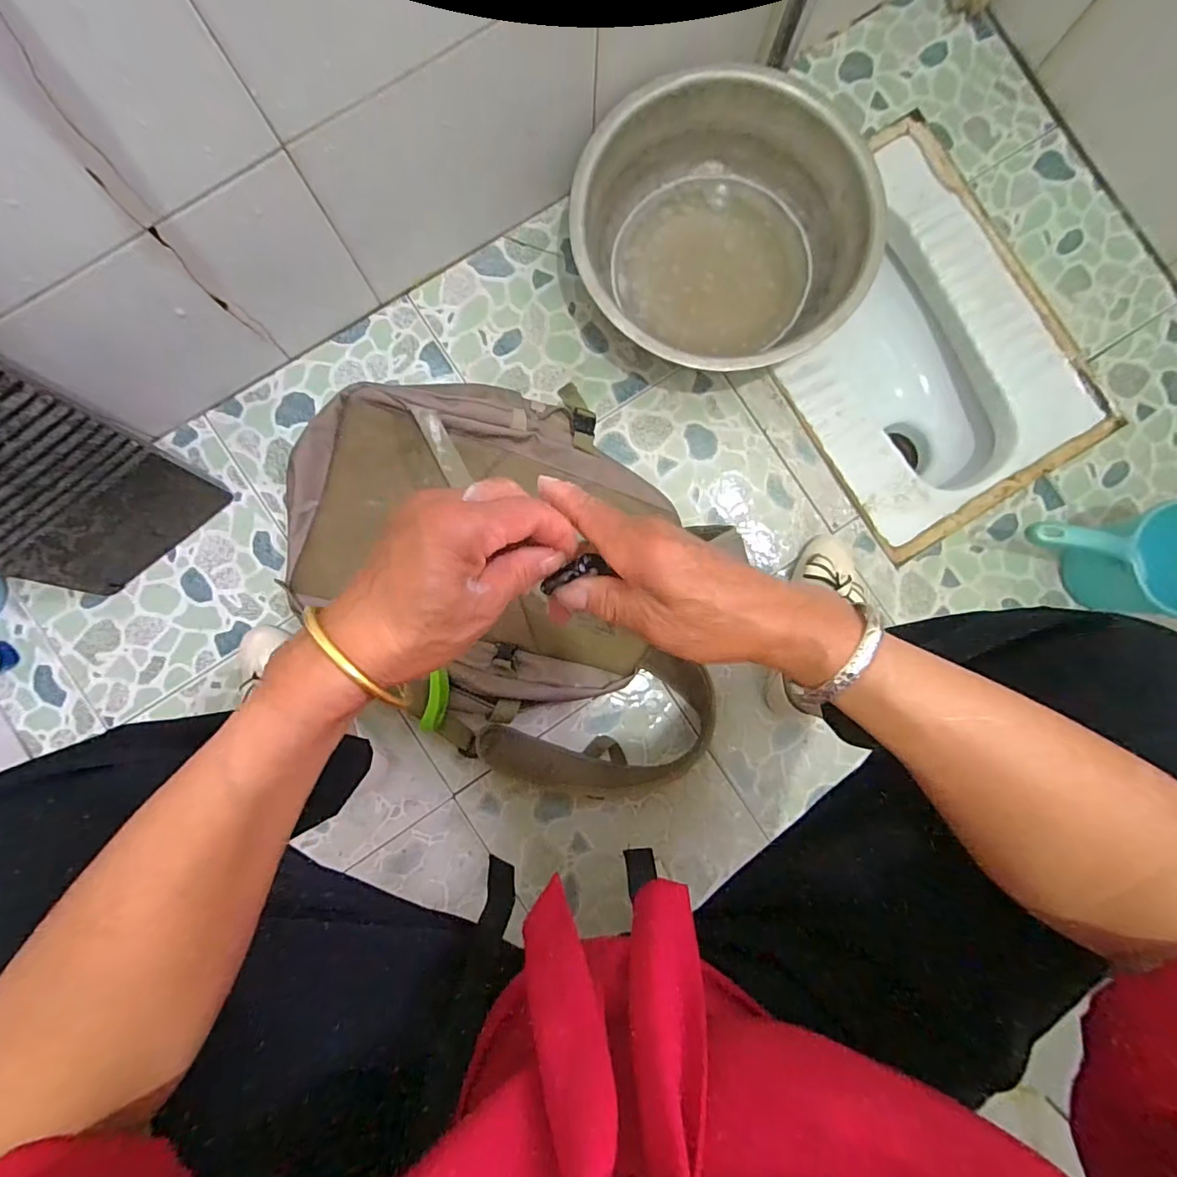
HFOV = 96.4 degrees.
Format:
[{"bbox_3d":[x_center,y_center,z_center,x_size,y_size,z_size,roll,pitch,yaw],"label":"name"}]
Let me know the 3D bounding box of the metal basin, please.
[{"bbox_3d":[0.158,-0.423,0.657,0.343,0.124,0.337,0,87,-3],"label":"metal basin"}]

